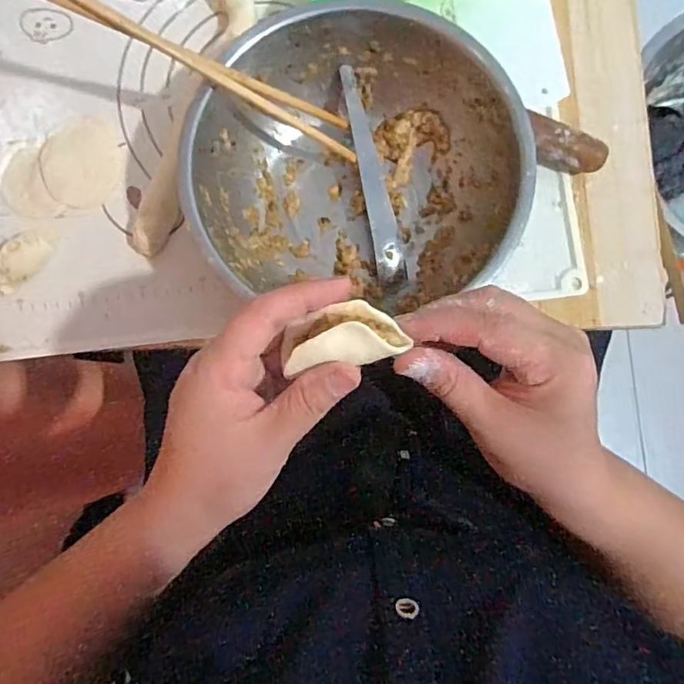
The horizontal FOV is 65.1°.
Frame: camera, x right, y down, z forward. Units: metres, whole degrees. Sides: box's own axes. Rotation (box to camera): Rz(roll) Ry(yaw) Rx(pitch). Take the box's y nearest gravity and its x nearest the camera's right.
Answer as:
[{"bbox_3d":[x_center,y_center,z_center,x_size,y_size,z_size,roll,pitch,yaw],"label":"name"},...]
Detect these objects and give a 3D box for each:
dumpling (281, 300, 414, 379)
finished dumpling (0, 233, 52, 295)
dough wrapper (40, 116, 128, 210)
[{"bbox_3d":[0.000,-0.002,0.245,0.056,0.024,0.028,-14,84,-2],"label":"dumpling"},{"bbox_3d":[-0.247,-0.061,0.410,0.026,0.016,0.050,40,85,4],"label":"finished dumpling"},{"bbox_3d":[-0.204,-0.141,0.420,0.064,0.004,0.071,-14,84,-2],"label":"dough wrapper"}]

